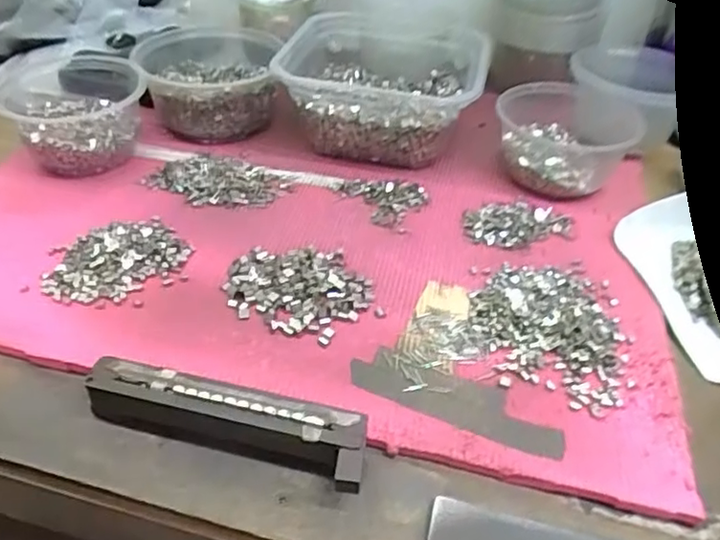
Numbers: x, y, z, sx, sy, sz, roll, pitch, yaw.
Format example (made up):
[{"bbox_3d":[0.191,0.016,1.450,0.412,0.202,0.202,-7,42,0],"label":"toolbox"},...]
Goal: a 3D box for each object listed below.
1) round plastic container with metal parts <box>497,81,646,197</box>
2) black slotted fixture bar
[{"bbox_3d":[0.175,-0.117,0.532,0.109,0.050,0.125,24,48,20],"label":"round plastic container with metal parts"},{"bbox_3d":[-0.071,0.081,0.324,0.149,0.028,0.034,13,45,9],"label":"black slotted fixture bar"}]

